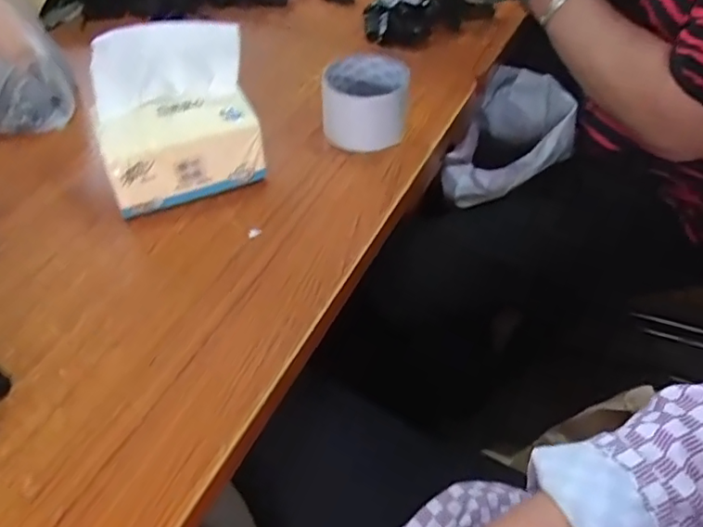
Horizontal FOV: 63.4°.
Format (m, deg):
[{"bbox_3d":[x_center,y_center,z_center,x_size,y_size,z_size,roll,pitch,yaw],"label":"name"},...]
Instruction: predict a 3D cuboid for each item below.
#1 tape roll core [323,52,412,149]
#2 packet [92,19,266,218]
[{"bbox_3d":[0.014,-0.163,0.580,0.083,0.063,0.077,6,48,1],"label":"tape roll core"},{"bbox_3d":[-0.152,-0.128,0.495,0.131,0.133,0.086,-15,51,-16],"label":"packet"}]

